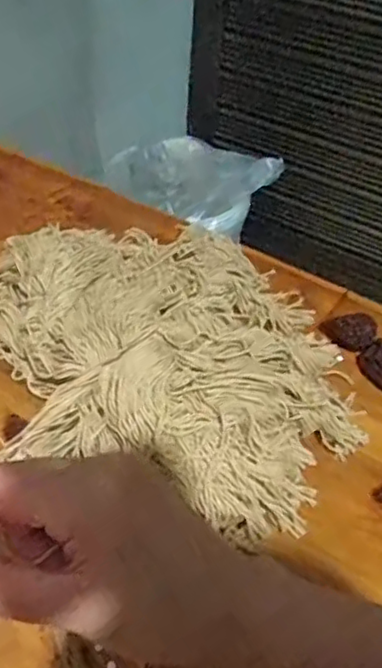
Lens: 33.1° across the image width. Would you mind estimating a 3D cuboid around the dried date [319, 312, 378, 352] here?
[{"bbox_3d":[0.130,-0.002,0.537,0.043,0.029,0.021,17,47,12],"label":"dried date"}]

